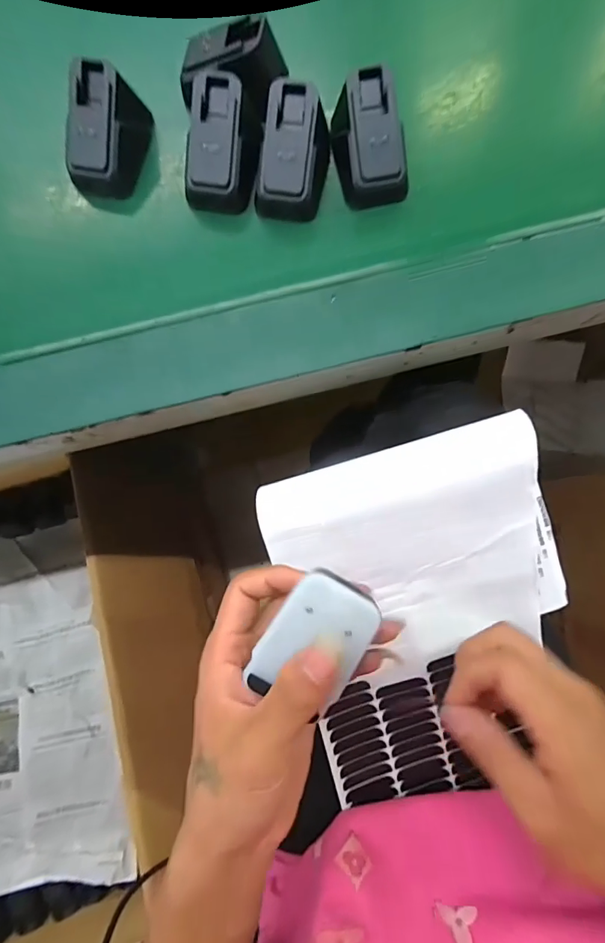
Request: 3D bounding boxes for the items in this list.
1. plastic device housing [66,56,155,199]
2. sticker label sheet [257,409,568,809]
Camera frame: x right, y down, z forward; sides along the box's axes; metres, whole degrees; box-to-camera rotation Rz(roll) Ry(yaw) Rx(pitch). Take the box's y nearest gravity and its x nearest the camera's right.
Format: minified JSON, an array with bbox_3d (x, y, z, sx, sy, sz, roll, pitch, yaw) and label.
[{"bbox_3d":[-0.130,-0.219,0.280,0.040,0.038,0.071,14,85,4],"label":"plastic device housing"},{"bbox_3d":[0.086,0.099,0.295,0.176,0.040,0.242,-14,104,5],"label":"sticker label sheet"}]

